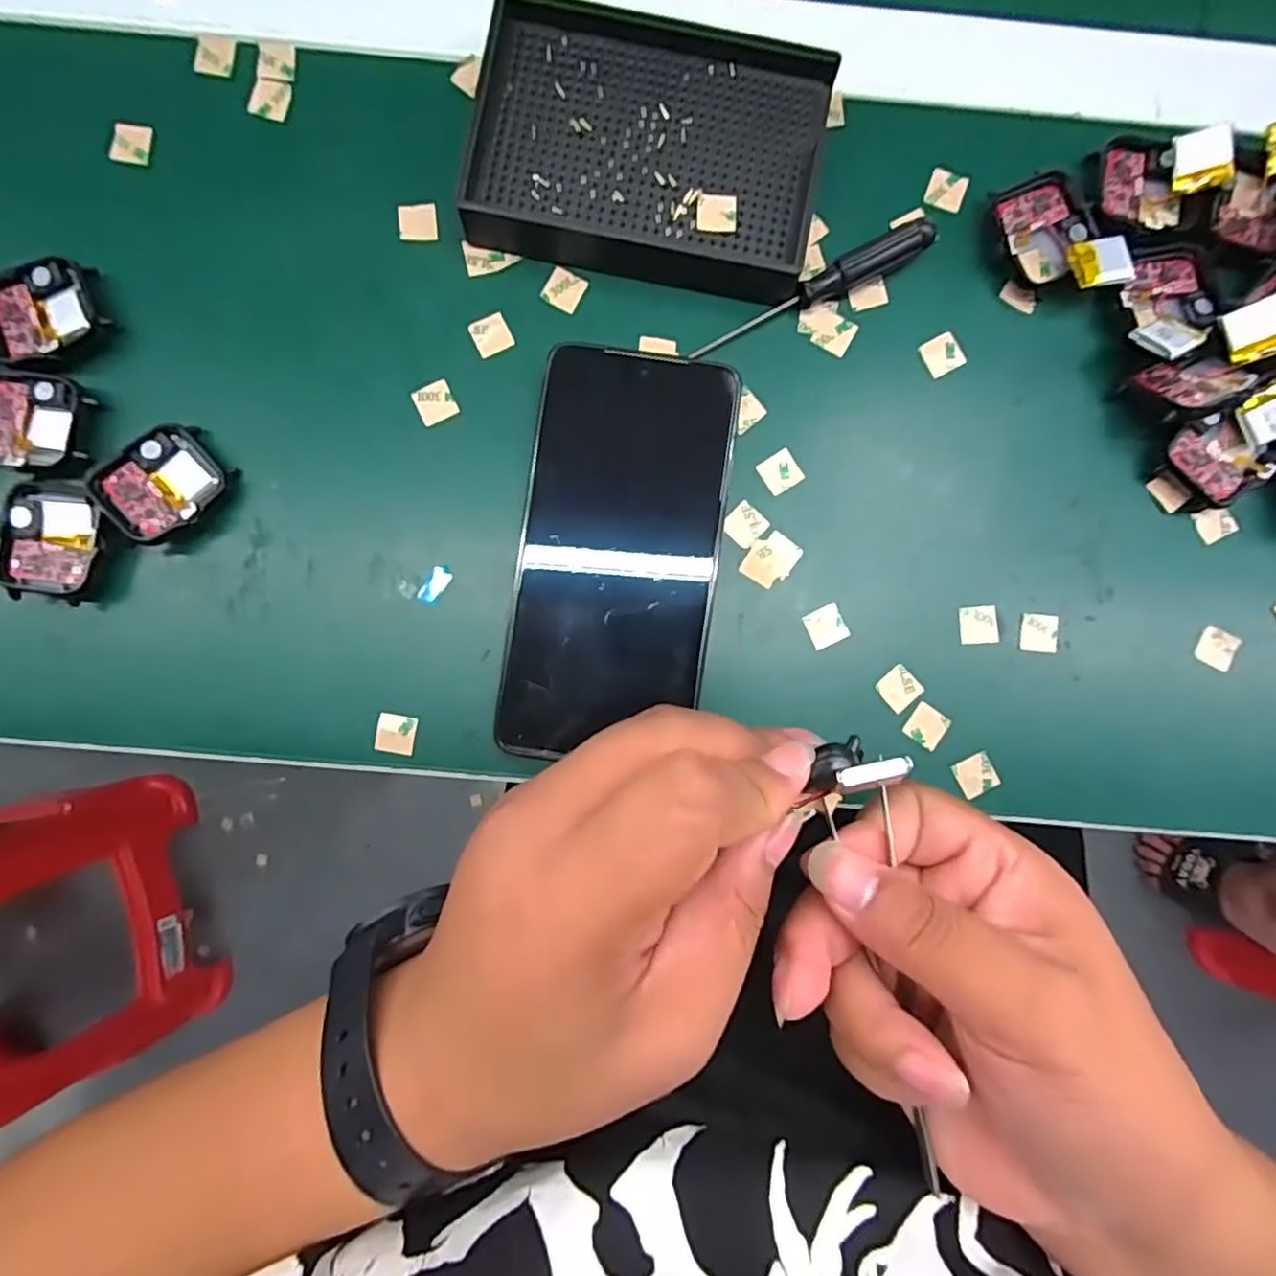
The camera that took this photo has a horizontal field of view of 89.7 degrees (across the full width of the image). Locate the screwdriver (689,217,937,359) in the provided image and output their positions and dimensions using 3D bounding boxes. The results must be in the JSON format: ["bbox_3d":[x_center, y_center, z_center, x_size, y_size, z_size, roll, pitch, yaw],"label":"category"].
[{"bbox_3d":[0.071,-0.142,0.261,0.104,0.016,0.010,-26,87,-3],"label":"screwdriver"}]

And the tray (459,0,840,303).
[{"bbox_3d":[0.006,-0.198,0.261,0.135,0.023,0.099,13,86,0],"label":"tray"}]

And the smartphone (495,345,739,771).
[{"bbox_3d":[-0.008,-0.033,0.256,0.078,0.015,0.158,8,86,-1],"label":"smartphone"}]

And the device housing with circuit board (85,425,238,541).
[{"bbox_3d":[-0.188,-0.061,0.256,0.038,0.014,0.045,42,87,2],"label":"device housing with circuit board"}]

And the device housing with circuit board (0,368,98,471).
[{"bbox_3d":[-0.243,-0.086,0.255,0.046,0.010,0.039,8,86,-1],"label":"device housing with circuit board"}]

